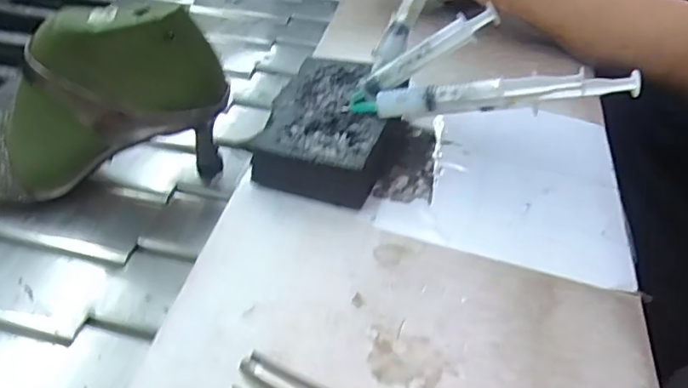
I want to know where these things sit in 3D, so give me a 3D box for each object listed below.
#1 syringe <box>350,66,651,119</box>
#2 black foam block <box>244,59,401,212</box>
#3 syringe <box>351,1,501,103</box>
[{"bbox_3d":[0.091,-0.063,0.352,0.175,0.027,0.022,-3,41,12],"label":"syringe"},{"bbox_3d":[-0.007,-0.046,0.395,0.082,0.036,0.124,15,43,14],"label":"black foam block"},{"bbox_3d":[0.051,-0.091,0.373,0.105,0.018,0.008,-30,41,14],"label":"syringe"}]

